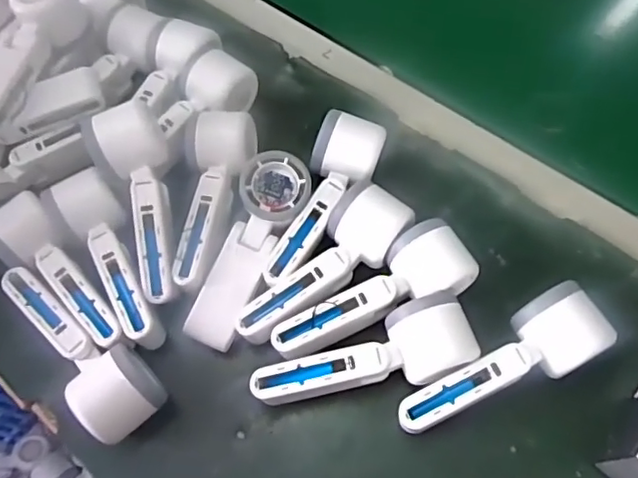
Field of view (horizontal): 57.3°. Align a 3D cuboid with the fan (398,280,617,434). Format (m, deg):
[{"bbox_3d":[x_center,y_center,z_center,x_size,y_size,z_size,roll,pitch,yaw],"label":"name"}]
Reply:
[{"bbox_3d":[0.132,0.094,0.427,0.163,0.051,0.057,-25,65,-9],"label":"fan"}]

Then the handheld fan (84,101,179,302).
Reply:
[{"bbox_3d":[-0.145,-0.027,0.487,0.049,0.055,0.165,-14,85,-3],"label":"handheld fan"}]

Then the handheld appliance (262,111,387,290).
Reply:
[{"bbox_3d":[0.009,-0.028,0.491,0.059,0.053,0.156,18,67,12],"label":"handheld appliance"}]

